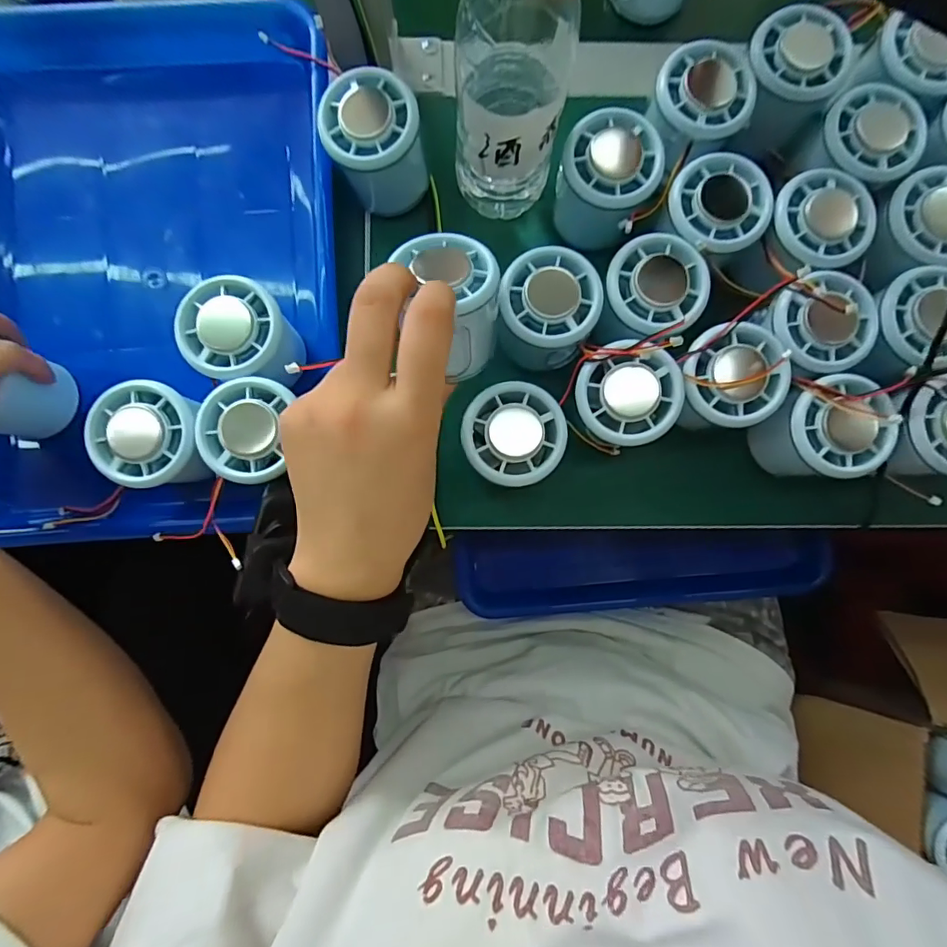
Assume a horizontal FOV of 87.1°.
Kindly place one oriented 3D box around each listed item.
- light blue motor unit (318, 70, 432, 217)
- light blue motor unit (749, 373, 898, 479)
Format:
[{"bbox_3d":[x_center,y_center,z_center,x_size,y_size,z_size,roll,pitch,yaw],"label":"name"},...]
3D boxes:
[{"bbox_3d":[-0.058,-0.200,0.305,0.059,0.054,0.056,-3,87,-1],"label":"light blue motor unit"},{"bbox_3d":[0.203,-0.024,0.296,0.057,0.049,0.056,0,87,-1],"label":"light blue motor unit"}]

